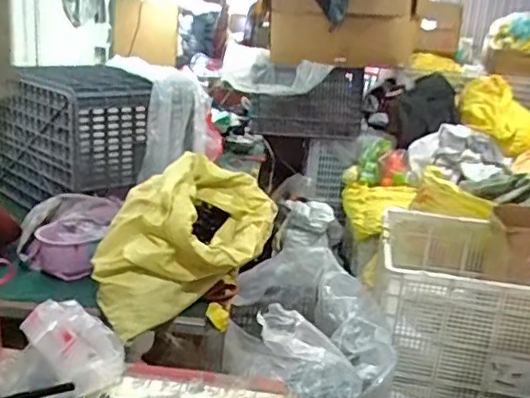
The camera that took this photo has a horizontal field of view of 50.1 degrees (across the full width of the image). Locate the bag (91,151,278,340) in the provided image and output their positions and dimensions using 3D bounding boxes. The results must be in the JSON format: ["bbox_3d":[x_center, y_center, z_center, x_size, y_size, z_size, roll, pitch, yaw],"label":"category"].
[{"bbox_3d":[-0.164,0.097,1.215,0.354,0.285,0.234,3,17,-3],"label":"bag"}]

